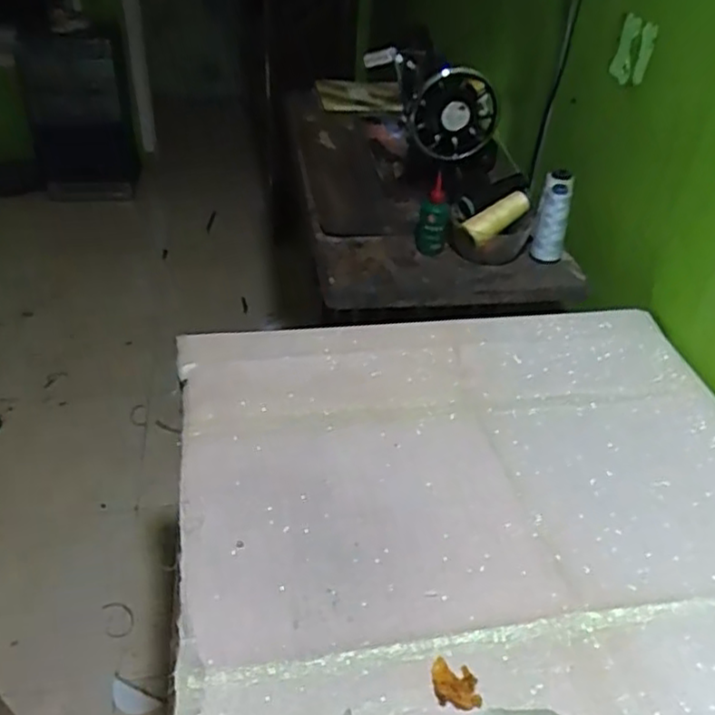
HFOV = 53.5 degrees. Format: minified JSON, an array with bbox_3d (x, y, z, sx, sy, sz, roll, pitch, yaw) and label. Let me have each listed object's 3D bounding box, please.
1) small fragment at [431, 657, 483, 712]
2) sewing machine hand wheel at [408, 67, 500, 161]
[{"bbox_3d":[0.074,0.247,0.537,0.032,0.004,0.039,-6,37,-9],"label":"small fragment"},{"bbox_3d":[0.144,-0.357,1.055,0.129,0.124,0.048,7,38,4],"label":"sewing machine hand wheel"}]

